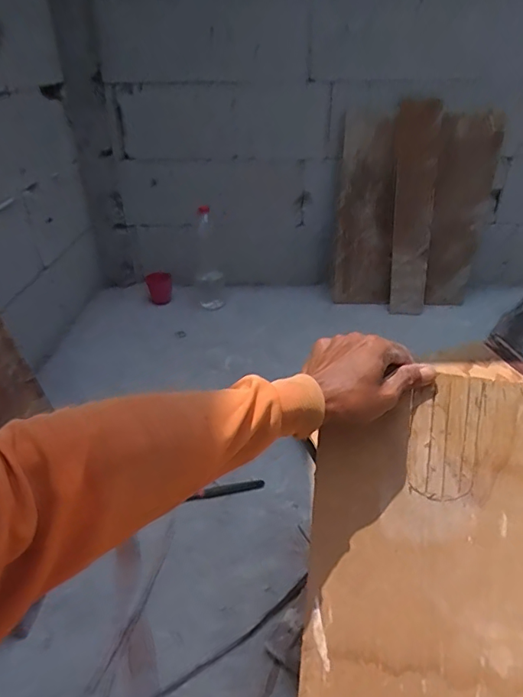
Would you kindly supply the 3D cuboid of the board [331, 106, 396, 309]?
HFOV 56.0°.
[{"bbox_3d":[0.271,-0.360,1.334,0.158,0.491,0.029,2,25,13],"label":"board"}]

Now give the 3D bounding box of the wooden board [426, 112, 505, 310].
[{"bbox_3d":[0.536,-0.360,1.344,0.160,0.501,0.016,-3,29,-6],"label":"wooden board"}]

